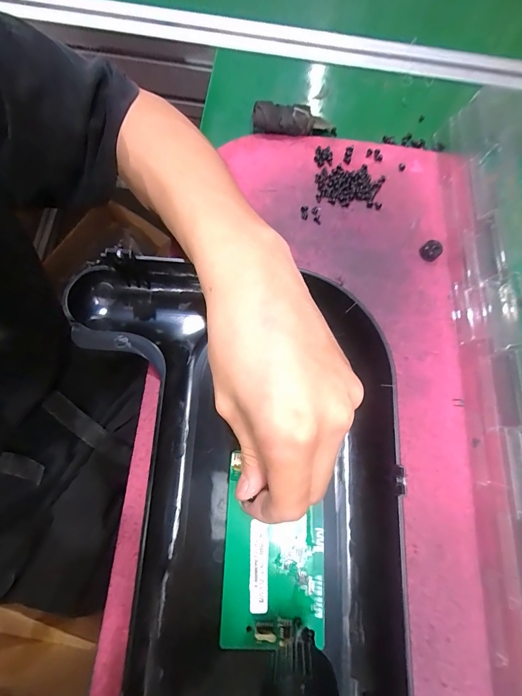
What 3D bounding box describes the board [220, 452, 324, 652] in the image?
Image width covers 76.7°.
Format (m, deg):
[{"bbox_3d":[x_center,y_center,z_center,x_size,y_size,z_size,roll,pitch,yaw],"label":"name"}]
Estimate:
[{"bbox_3d":[0.008,0.122,0.199,0.059,0.010,0.101,1,73,2],"label":"board"}]

